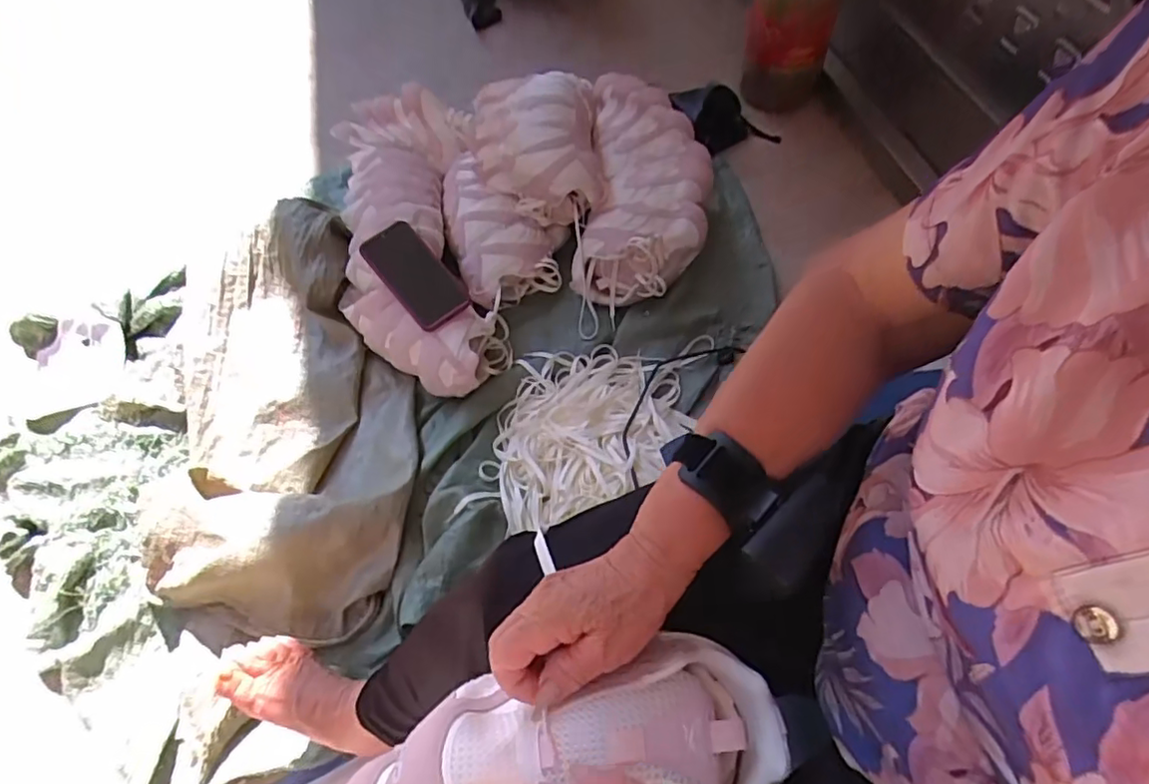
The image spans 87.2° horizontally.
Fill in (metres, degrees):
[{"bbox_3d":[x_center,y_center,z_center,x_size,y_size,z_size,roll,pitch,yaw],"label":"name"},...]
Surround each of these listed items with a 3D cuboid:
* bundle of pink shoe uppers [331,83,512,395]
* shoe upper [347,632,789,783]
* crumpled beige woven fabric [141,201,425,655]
[{"bbox_3d":[-0.257,-0.252,0.980,0.234,0.137,0.561,-8,58,-6],"label":"bundle of pink shoe uppers"},{"bbox_3d":[-0.010,0.215,0.348,0.262,0.059,0.101,-13,59,-7],"label":"shoe upper"},{"bbox_3d":[-0.404,0.011,0.839,0.327,0.120,0.635,-13,59,-5],"label":"crumpled beige woven fabric"}]

